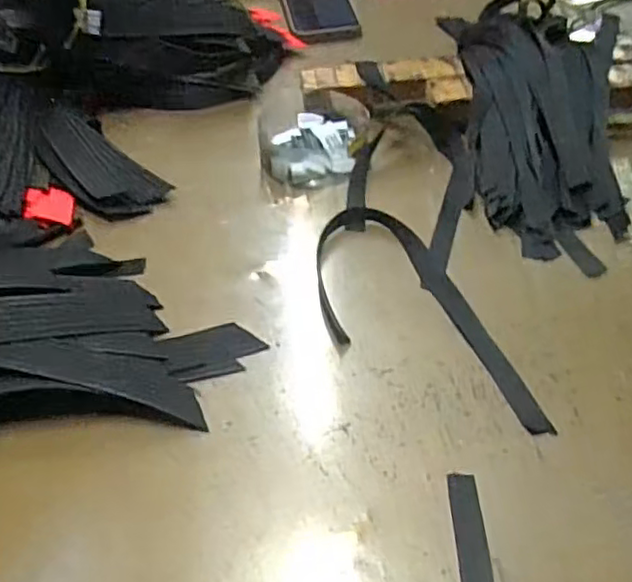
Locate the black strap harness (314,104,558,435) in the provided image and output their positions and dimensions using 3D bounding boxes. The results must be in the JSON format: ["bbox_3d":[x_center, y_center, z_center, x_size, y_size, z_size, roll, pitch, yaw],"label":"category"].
[{"bbox_3d":[0.069,-0.039,0.489,0.137,0.031,0.313,-3,49,0],"label":"black strap harness"}]

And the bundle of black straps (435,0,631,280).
[{"bbox_3d":[0.208,-0.159,0.573,0.154,0.047,0.333,2,61,4],"label":"bundle of black straps"}]

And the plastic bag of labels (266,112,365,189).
[{"bbox_3d":[-0.003,-0.135,0.581,0.080,0.027,0.093,-3,49,0],"label":"plastic bag of labels"}]

